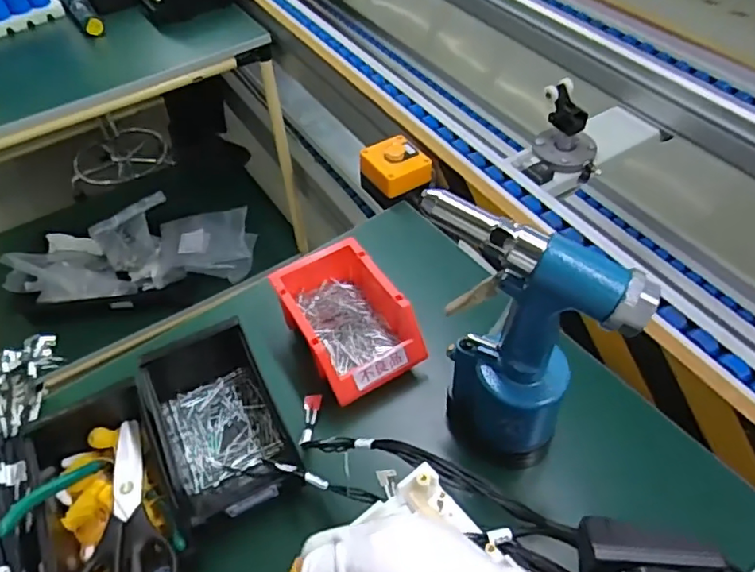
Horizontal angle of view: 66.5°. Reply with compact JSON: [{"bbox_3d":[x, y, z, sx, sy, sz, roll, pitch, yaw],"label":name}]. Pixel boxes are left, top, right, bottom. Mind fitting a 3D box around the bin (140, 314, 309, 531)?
[{"bbox_3d":[-0.156,0.125,0.558,0.106,0.082,0.200,-22,52,-14],"label":"bin"}]

